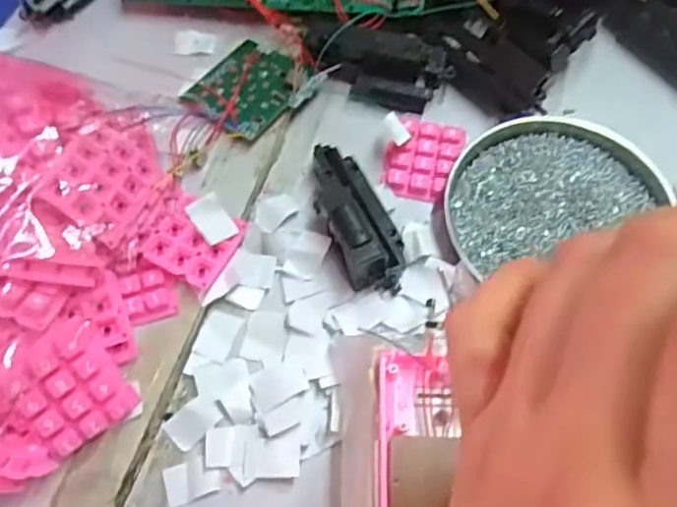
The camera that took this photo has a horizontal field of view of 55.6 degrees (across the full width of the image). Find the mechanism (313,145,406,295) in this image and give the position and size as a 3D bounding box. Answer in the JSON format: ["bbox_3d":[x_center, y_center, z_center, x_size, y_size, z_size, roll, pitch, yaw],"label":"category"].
[{"bbox_3d":[0.008,-0.023,0.385,0.037,0.035,0.102,-24,67,-11],"label":"mechanism"}]

